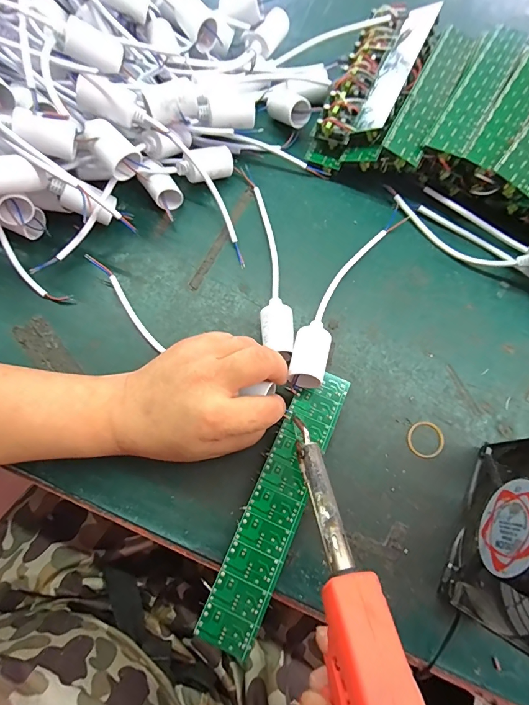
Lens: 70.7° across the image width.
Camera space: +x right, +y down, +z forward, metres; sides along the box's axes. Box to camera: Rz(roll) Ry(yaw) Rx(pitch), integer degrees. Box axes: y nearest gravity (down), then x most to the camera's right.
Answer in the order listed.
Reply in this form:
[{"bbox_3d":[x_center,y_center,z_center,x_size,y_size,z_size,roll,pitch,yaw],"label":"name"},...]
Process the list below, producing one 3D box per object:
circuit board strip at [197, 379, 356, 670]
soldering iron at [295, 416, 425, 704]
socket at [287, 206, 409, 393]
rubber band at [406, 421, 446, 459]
[{"bbox_3d":[0.012,0.106,0.275,0.038,0.004,0.200,24,71,7],"label":"circuit board strip"},{"bbox_3d":[0.043,0.124,0.202,0.035,0.029,0.177,-8,43,-4],"label":"soldering iron"},{"bbox_3d":[0.075,-0.056,0.331,0.033,0.034,0.213,29,73,8],"label":"socket"},{"bbox_3d":[0.133,0.072,0.306,0.030,0.004,0.031,0,71,-1],"label":"rubber band"}]

